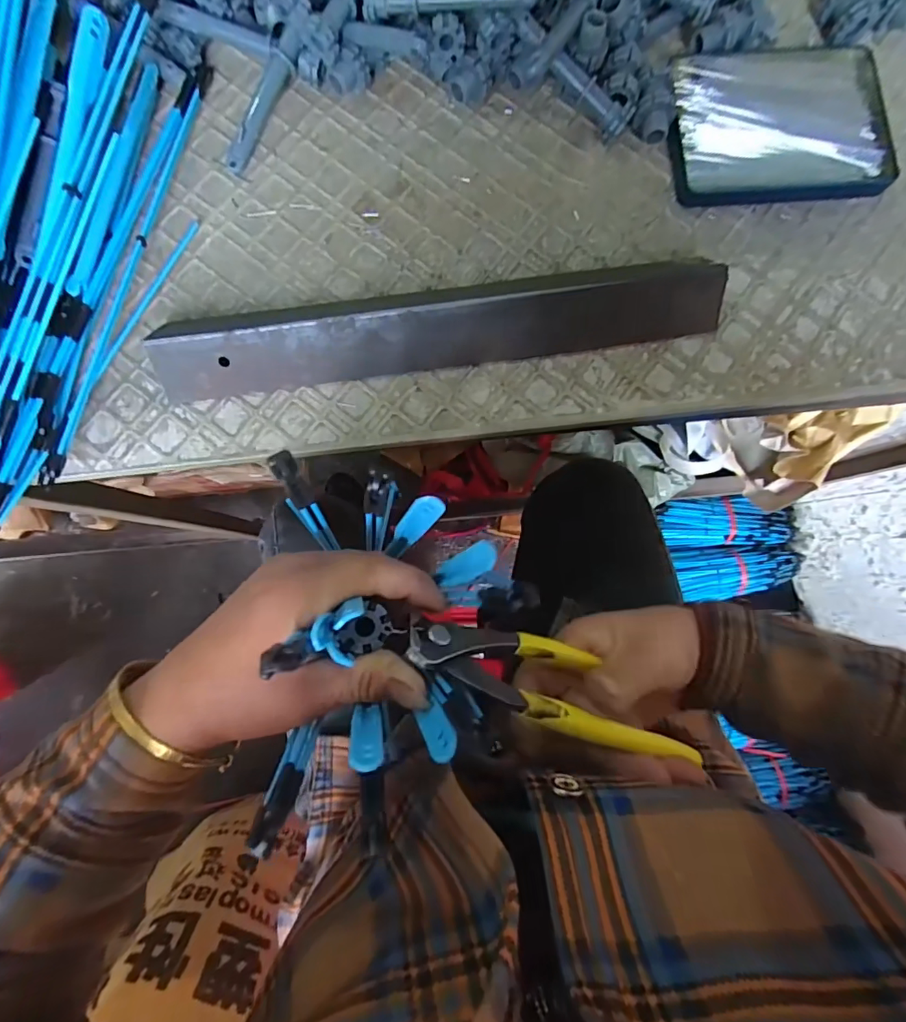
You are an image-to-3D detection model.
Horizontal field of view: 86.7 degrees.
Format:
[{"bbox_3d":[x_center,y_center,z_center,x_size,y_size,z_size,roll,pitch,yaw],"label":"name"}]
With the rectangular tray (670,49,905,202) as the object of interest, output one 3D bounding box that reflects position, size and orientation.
[{"bbox_3d":[0.199,-0.242,0.296,0.128,0.010,0.100,-2,84,-1],"label":"rectangular tray"}]

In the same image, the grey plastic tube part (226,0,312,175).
[{"bbox_3d":[-0.108,-0.245,0.281,0.014,0.012,0.094,33,101,3],"label":"grey plastic tube part"}]

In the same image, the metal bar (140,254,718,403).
[{"bbox_3d":[-0.005,-0.110,0.268,0.309,0.030,0.050,-8,84,-1],"label":"metal bar"}]

